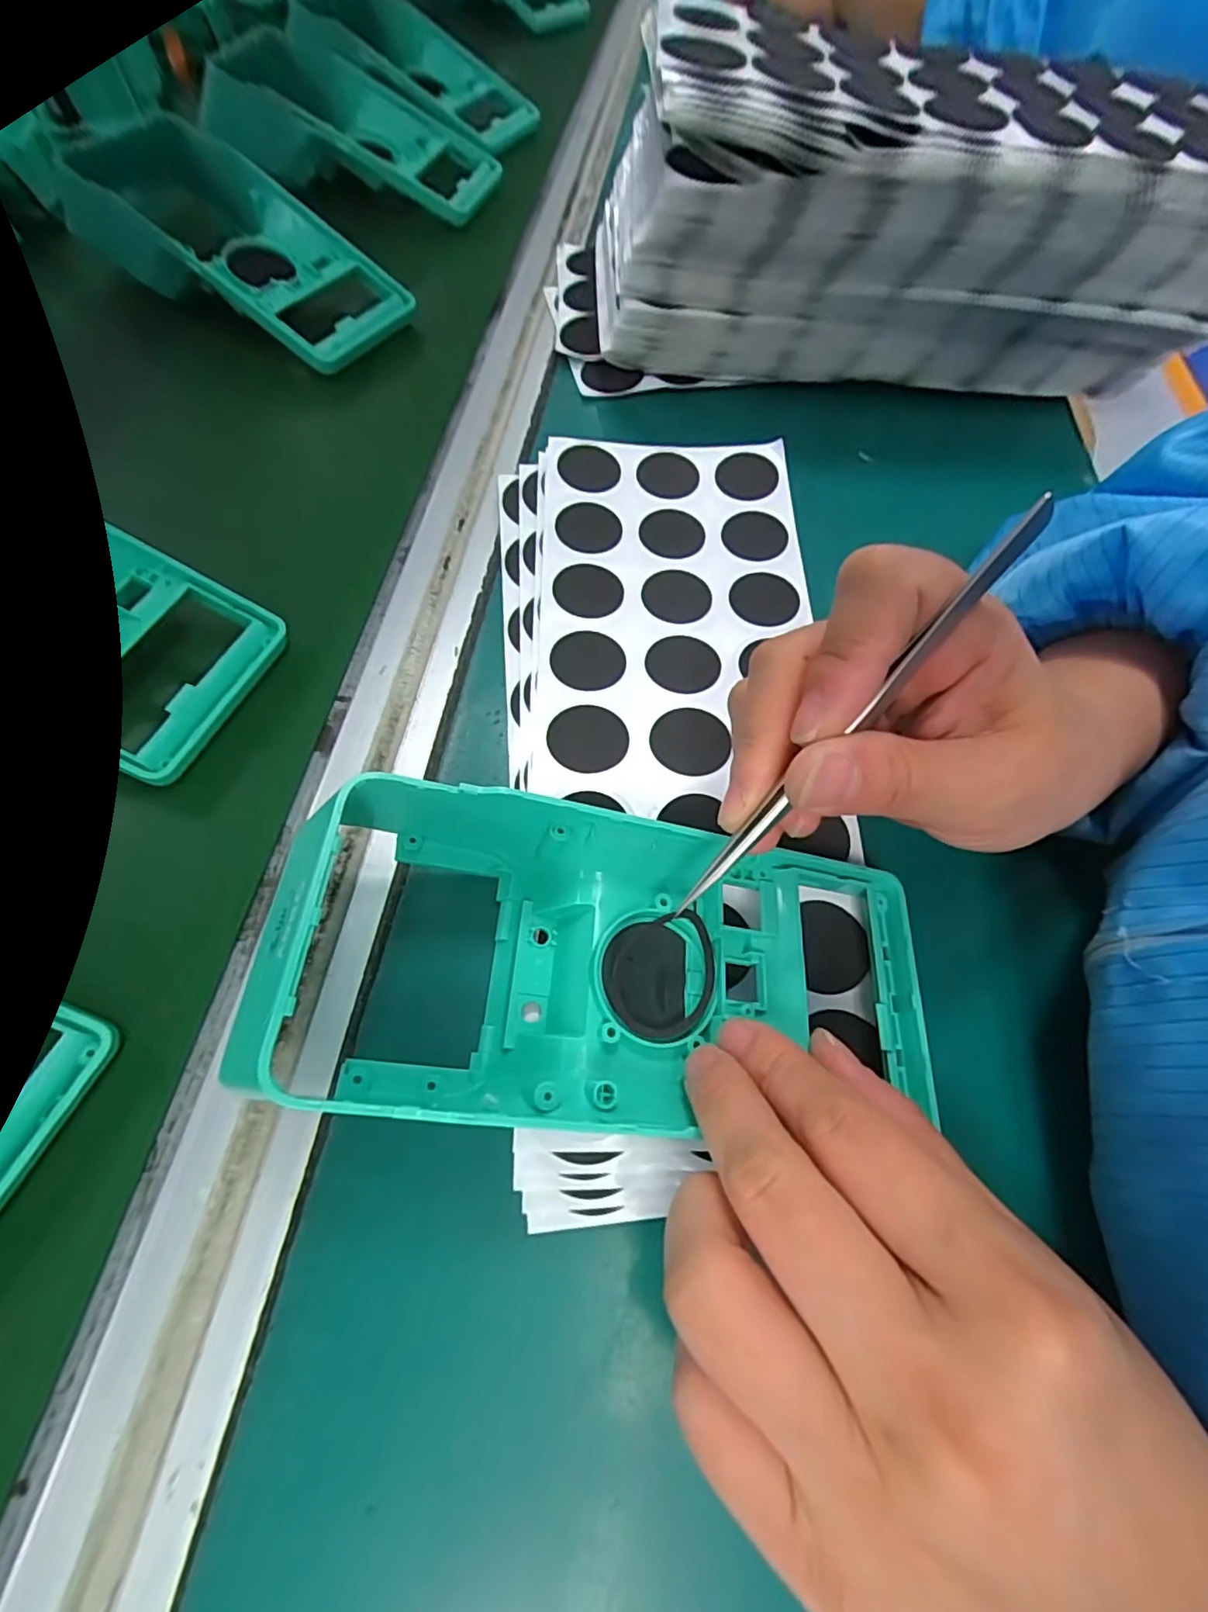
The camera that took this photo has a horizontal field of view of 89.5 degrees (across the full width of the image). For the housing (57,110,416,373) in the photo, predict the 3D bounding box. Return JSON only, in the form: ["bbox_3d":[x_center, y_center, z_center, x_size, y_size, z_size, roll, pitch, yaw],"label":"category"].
[{"bbox_3d":[-0.210,-0.314,0.332,0.201,0.057,0.081,29,67,12],"label":"housing"}]

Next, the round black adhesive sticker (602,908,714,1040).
[{"bbox_3d":[0.017,0.048,0.173,0.035,0.004,0.032,6,66,-13],"label":"round black adhesive sticker"}]

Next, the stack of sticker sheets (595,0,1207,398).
[{"bbox_3d":[0.154,-0.286,0.298,0.311,0.107,0.101,-2,64,-1],"label":"stack of sticker sheets"}]

